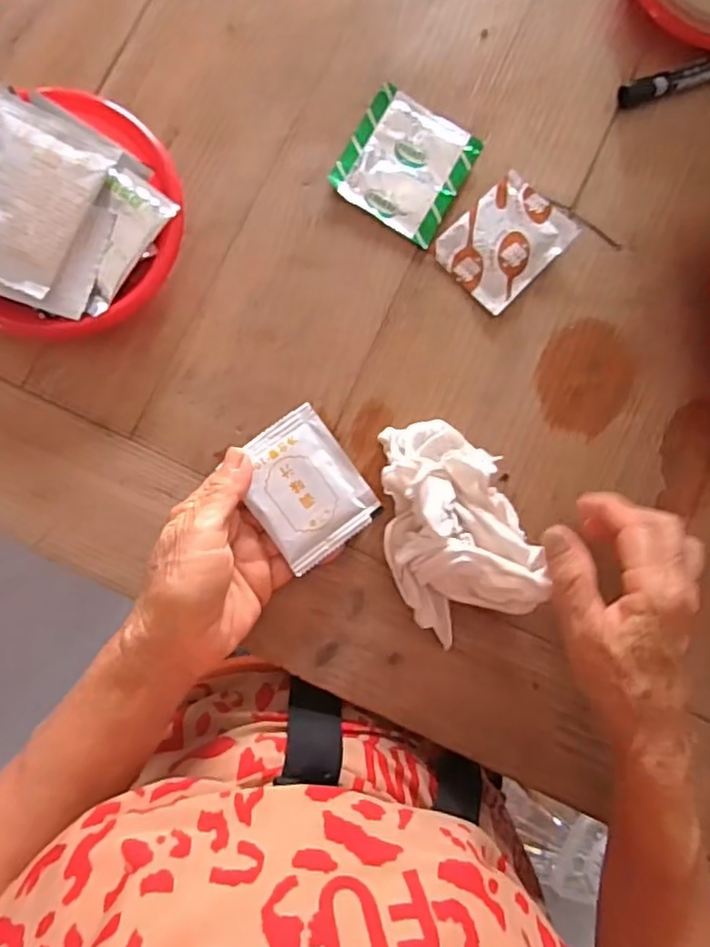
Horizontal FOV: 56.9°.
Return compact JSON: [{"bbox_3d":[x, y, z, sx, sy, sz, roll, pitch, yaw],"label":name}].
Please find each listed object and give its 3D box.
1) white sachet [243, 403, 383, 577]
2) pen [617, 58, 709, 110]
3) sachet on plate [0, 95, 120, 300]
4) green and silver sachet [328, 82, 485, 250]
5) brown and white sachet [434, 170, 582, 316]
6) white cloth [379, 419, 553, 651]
[{"bbox_3d":[-0.028,0.009,0.375,0.063,0.005,0.078,-38,96,-19],"label":"white sachet"},{"bbox_3d":[0.237,-0.265,0.428,0.138,0.019,0.014,-20,87,-6],"label":"pen"},{"bbox_3d":[-0.188,-0.154,0.363,0.077,0.008,0.093,25,87,1],"label":"sachet on plate"},{"bbox_3d":[0.032,-0.193,0.410,0.074,0.007,0.078,30,83,-1],"label":"green and silver sachet"},{"bbox_3d":[0.095,-0.146,0.410,0.081,0.009,0.058,-44,89,-7],"label":"brown and white sachet"},{"bbox_3d":[0.054,0.029,0.372,0.076,0.050,0.121,-20,87,-6],"label":"white cloth"}]

